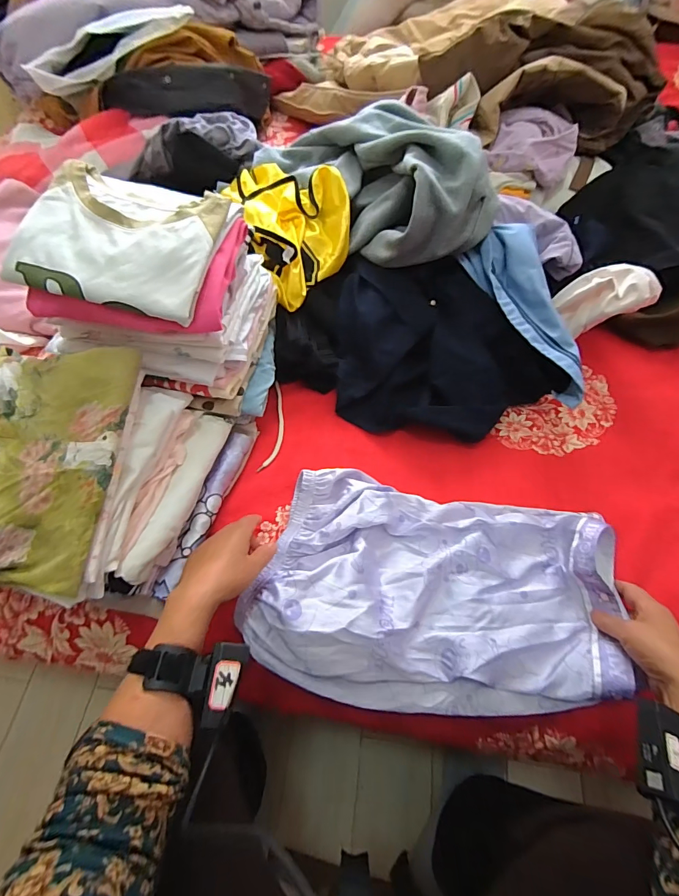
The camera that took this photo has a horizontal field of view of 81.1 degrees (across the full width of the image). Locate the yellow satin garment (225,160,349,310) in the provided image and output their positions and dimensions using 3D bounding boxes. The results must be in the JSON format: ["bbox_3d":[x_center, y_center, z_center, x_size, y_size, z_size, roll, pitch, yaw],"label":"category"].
[{"bbox_3d":[-0.078,-0.395,0.690,0.186,0.083,0.309,-15,64,-8],"label":"yellow satin garment"}]

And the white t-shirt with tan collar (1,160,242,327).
[{"bbox_3d":[-0.245,-0.243,0.454,0.213,0.049,0.184,9,63,5],"label":"white t-shirt with tan collar"}]

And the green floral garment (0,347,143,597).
[{"bbox_3d":[-0.346,0.009,0.427,0.206,0.023,0.255,4,75,4],"label":"green floral garment"}]

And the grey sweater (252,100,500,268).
[{"bbox_3d":[0.052,-0.490,0.697,0.253,0.145,0.445,-26,66,-13],"label":"grey sweater"}]

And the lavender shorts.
[{"bbox_3d":[0.115,0.176,0.496,0.430,0.060,0.271,11,63,5],"label":"lavender shorts"}]

